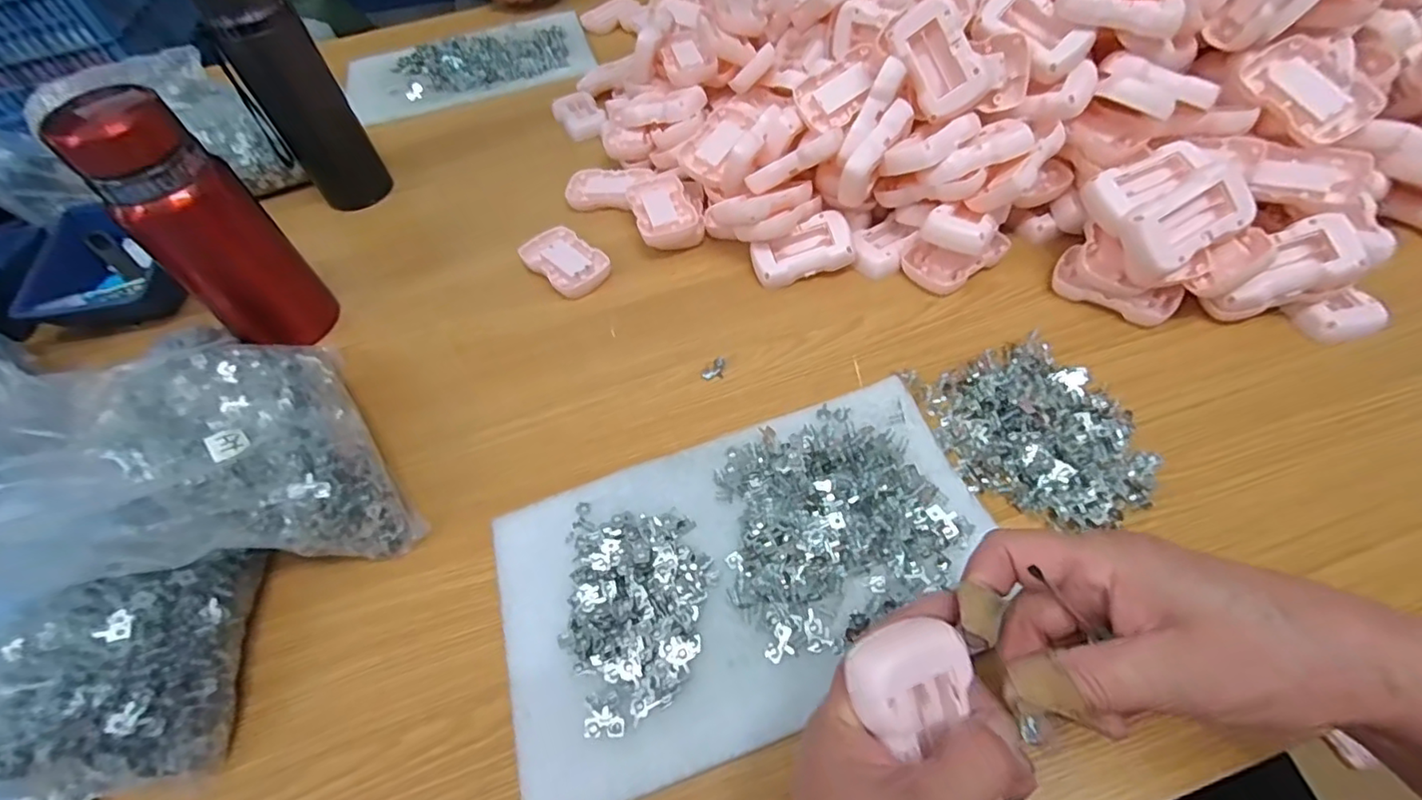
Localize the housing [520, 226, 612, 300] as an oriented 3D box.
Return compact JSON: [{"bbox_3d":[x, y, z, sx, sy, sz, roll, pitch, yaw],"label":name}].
[{"bbox_3d":[-0.136,-0.130,0.563,0.055,0.016,0.087,-40,59,-22],"label":"housing"}]

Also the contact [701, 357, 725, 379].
[{"bbox_3d":[0.002,-0.023,0.474,0.020,0.014,0.010,-23,54,-12],"label":"contact"}]

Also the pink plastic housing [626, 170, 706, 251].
[{"bbox_3d":[-0.045,-0.182,0.583,0.060,0.032,0.089,-17,53,-7],"label":"pink plastic housing"}]

